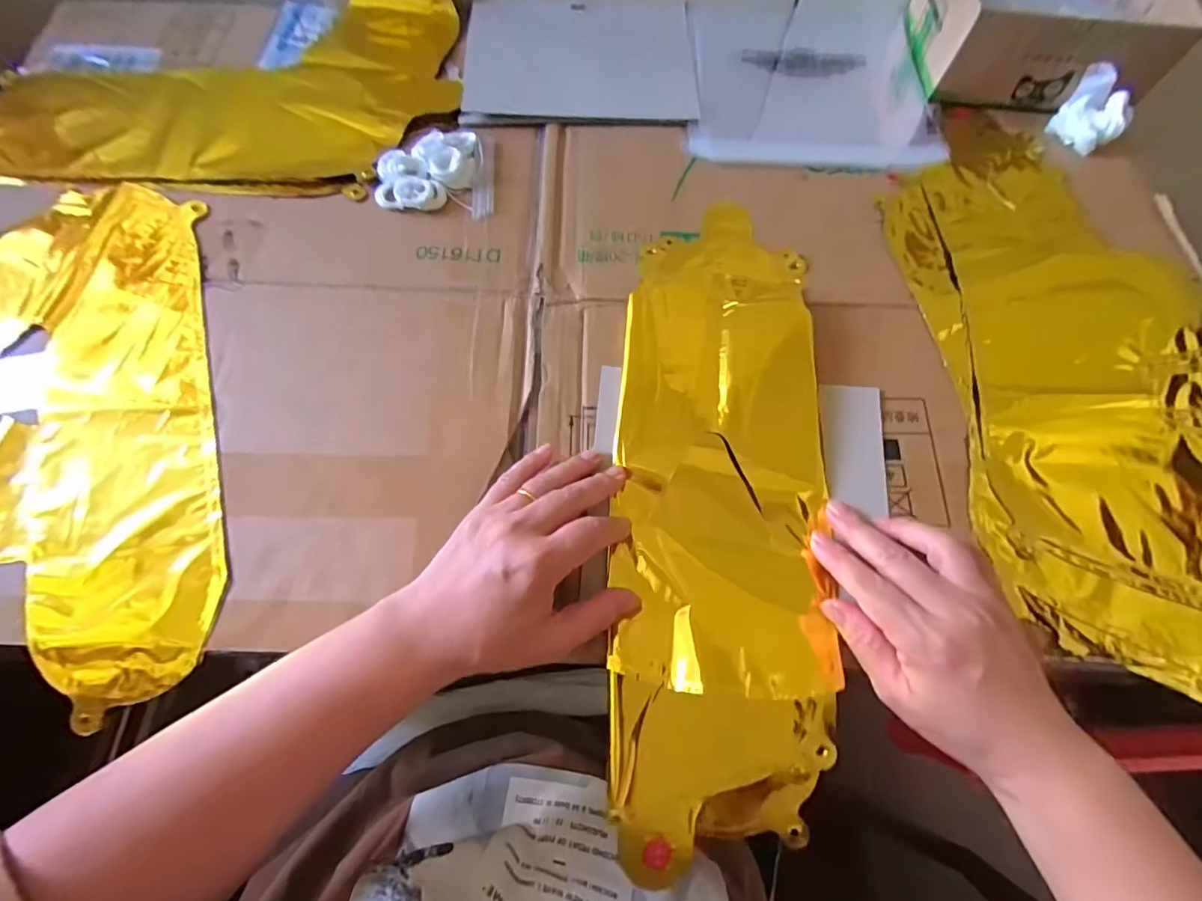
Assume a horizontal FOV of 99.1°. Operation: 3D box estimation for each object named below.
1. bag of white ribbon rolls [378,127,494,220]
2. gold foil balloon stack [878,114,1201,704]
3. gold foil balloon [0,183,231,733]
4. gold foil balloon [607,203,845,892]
[{"bbox_3d":[-0.131,-0.223,0.406,0.088,0.018,0.081,-3,71,-2],"label":"bag of white ribbon rolls"},{"bbox_3d":[0.343,-0.061,0.367,0.214,0.023,0.442,-2,71,-2],"label":"gold foil balloon stack"},{"bbox_3d":[-0.381,-0.012,0.336,0.246,0.029,0.366,-16,69,-8],"label":"gold foil balloon"},{"bbox_3d":[0.077,0.023,0.332,0.131,0.021,0.410,5,73,0],"label":"gold foil balloon"}]

